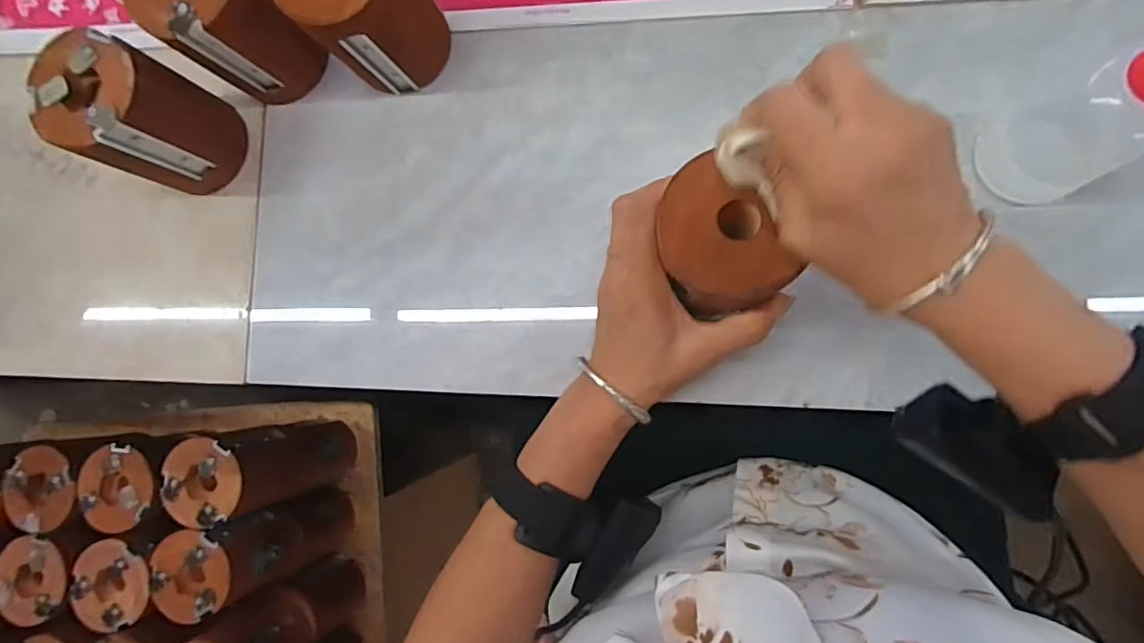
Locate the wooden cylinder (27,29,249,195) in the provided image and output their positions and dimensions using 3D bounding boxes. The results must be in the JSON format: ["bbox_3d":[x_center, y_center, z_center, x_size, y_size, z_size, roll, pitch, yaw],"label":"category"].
[{"bbox_3d":[-0.299,-0.142,0.402,0.074,0.104,0.078,27,90,10],"label":"wooden cylinder"}]

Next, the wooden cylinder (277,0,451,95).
[{"bbox_3d":[-0.134,-0.207,0.379,0.075,0.105,0.070,-44,81,3],"label":"wooden cylinder"}]

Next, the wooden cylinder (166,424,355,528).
[{"bbox_3d":[-0.305,0.148,0.593,0.075,0.201,0.078,-14,83,7],"label":"wooden cylinder"}]

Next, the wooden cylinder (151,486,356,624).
[{"bbox_3d":[-0.315,0.229,0.587,0.078,0.200,0.076,-14,83,7],"label":"wooden cylinder"}]

